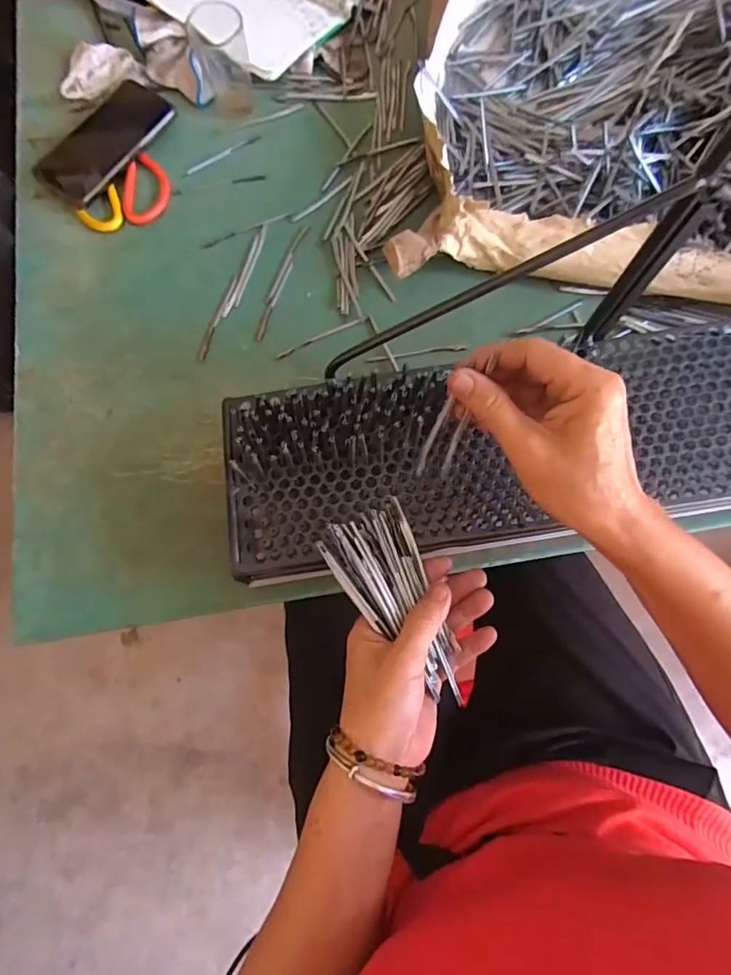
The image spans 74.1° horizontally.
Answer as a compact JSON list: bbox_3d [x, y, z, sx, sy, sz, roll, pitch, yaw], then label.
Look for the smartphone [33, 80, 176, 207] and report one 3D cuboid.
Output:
[{"bbox_3d":[-0.293,-0.392,0.551,0.081,0.015,0.161,38,79,10],"label":"smartphone"}]

